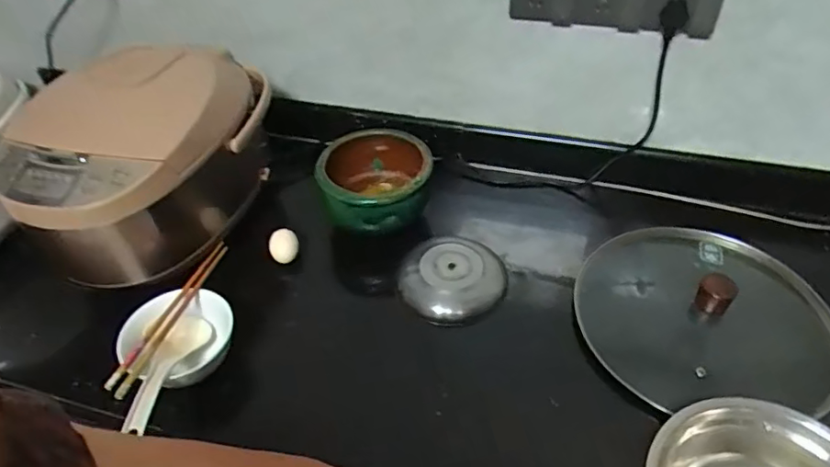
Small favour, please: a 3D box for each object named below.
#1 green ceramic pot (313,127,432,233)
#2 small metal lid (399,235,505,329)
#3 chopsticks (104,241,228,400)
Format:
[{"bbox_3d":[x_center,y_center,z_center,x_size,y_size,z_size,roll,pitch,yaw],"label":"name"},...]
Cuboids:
[{"bbox_3d":[-0.056,-0.074,0.812,0.150,0.102,0.156,-4,44,-1],"label":"green ceramic pot"},{"bbox_3d":[0.049,0.059,0.741,0.140,0.038,0.125,-1,44,3],"label":"small metal lid"},{"bbox_3d":[-0.283,0.092,0.653,0.024,0.014,0.223,10,46,14],"label":"chopsticks"}]

